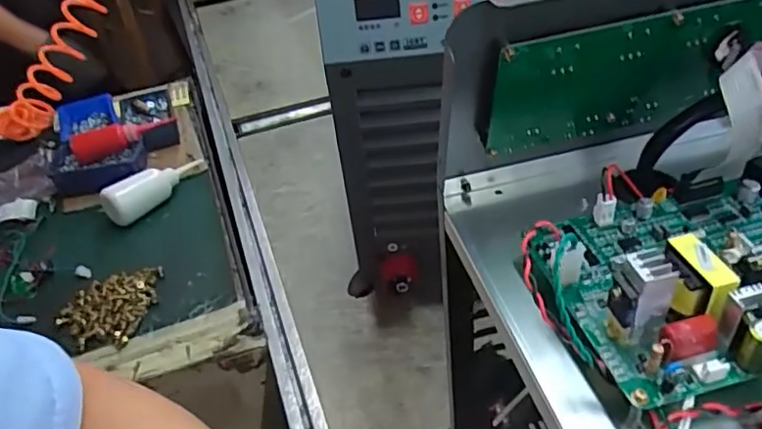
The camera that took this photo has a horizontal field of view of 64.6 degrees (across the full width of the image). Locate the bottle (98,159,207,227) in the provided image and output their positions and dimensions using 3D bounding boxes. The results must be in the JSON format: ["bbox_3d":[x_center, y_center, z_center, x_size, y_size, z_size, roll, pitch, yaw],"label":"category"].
[{"bbox_3d":[-0.356,-0.052,0.969,0.175,0.052,0.075,-33,45,-28],"label":"bottle"}]

